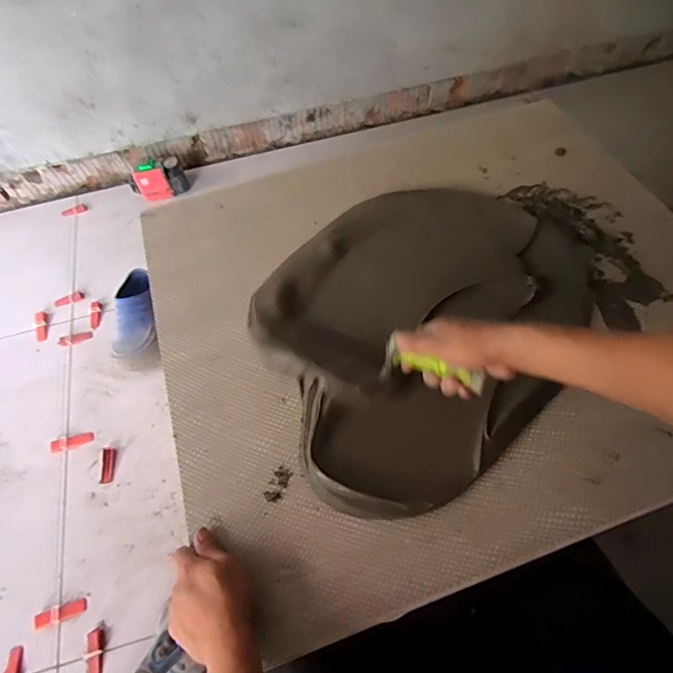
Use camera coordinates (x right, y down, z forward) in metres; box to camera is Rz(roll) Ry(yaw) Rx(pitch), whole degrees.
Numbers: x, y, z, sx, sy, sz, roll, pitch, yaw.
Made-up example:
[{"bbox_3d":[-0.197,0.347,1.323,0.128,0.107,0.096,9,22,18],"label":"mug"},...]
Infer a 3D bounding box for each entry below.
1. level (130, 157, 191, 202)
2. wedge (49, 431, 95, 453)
[{"bbox_3d":[-0.522,-0.456,1.328,0.161,0.100,0.067,-13,58,-4],"label":"level"},{"bbox_3d":[-0.568,0.226,0.987,0.086,0.014,0.031,-18,59,-7],"label":"wedge"}]

